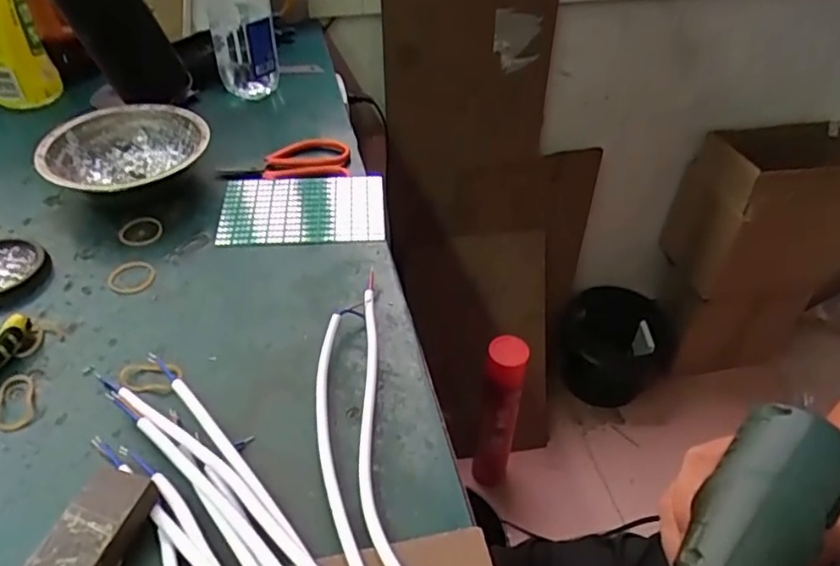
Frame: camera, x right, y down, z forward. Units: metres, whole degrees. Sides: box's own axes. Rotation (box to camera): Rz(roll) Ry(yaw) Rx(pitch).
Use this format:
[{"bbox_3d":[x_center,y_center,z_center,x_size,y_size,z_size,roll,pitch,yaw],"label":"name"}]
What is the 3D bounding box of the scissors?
[{"bbox_3d":[-0.117,-0.107,0.523,0.110,0.014,0.050,0,43,0],"label":"scissors"}]

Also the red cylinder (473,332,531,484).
[{"bbox_3d":[0.130,0.226,1.001,0.064,0.356,0.053,11,44,11],"label":"red cylinder"}]

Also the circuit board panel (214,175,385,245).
[{"bbox_3d":[-0.094,-0.060,0.484,0.128,0.007,0.070,-2,55,-2],"label":"circuit board panel"}]

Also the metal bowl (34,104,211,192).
[{"bbox_3d":[-0.240,-0.101,0.501,0.123,0.043,0.123,0,43,0],"label":"metal bowl"}]

